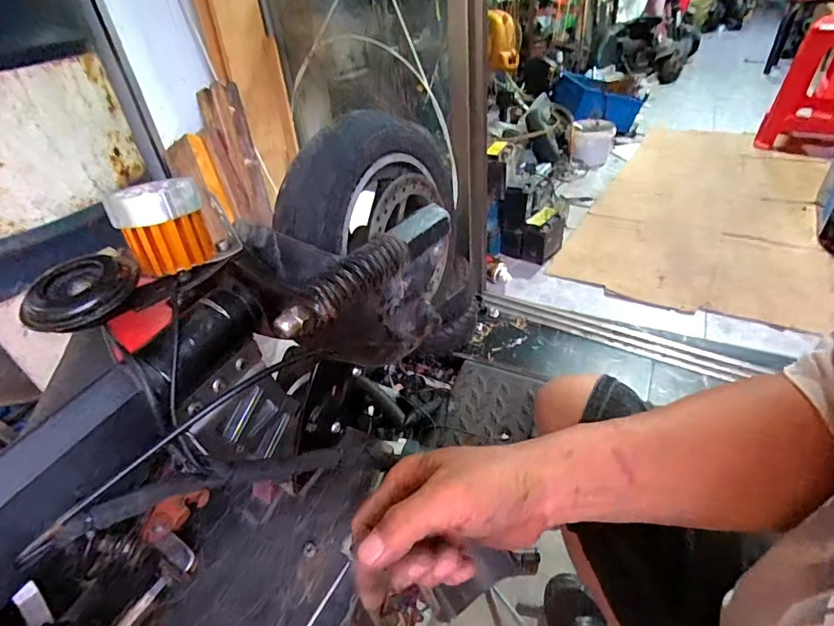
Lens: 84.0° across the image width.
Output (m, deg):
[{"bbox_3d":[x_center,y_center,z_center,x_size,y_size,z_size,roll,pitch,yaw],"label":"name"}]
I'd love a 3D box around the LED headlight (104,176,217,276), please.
[{"bbox_3d":[-0.163,-0.060,0.297,0.049,0.052,0.043,-26,40,-24],"label":"LED headlight"}]

